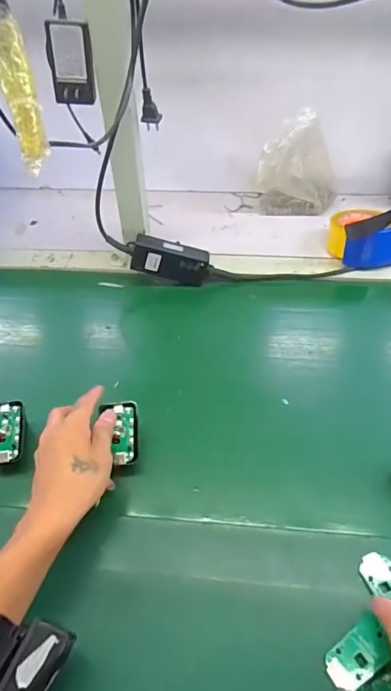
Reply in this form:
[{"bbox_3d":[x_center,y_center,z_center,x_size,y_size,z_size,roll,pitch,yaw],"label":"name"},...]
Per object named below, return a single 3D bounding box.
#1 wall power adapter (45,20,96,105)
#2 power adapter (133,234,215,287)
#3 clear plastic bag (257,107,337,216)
[{"bbox_3d":[-0.146,-0.332,0.513,0.051,0.077,0.029,-11,47,-9],"label":"wall power adapter"},{"bbox_3d":[-0.036,-0.131,0.669,0.119,0.057,0.029,13,45,-9],"label":"power adapter"},{"bbox_3d":[0.186,-0.317,0.787,0.133,0.162,0.094,15,48,15],"label":"clear plastic bag"}]

